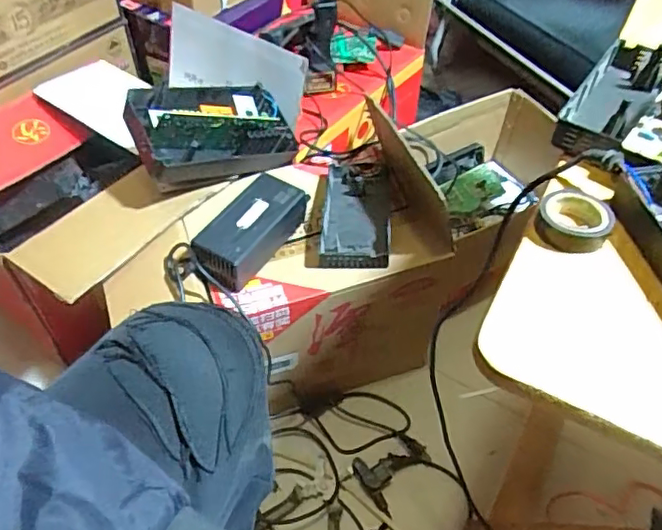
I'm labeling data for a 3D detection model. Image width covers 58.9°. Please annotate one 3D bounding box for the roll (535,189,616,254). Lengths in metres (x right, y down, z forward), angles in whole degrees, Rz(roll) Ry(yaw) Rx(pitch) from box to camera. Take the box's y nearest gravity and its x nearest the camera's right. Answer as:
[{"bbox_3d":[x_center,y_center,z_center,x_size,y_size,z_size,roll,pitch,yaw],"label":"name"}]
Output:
[{"bbox_3d":[0.168,-0.031,0.406,0.047,0.024,0.041,19,52,15],"label":"roll"}]

